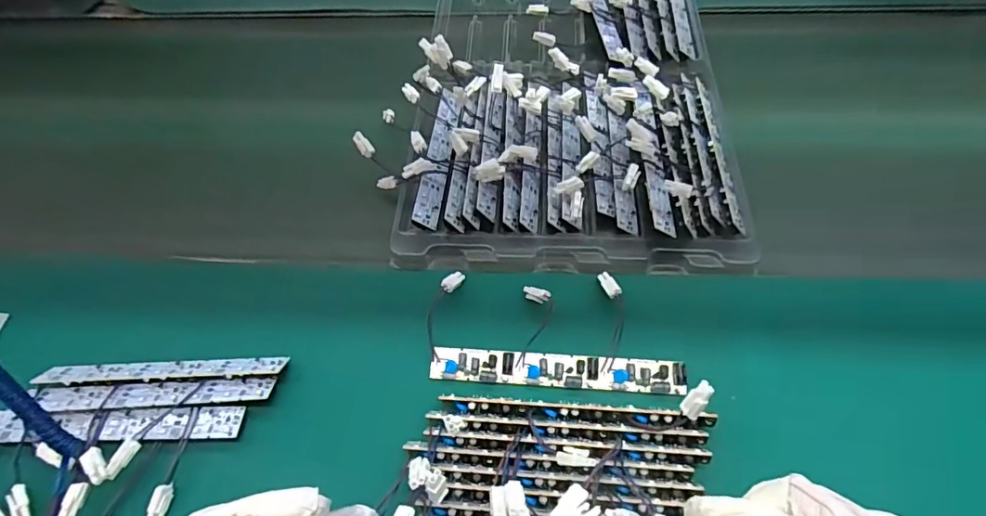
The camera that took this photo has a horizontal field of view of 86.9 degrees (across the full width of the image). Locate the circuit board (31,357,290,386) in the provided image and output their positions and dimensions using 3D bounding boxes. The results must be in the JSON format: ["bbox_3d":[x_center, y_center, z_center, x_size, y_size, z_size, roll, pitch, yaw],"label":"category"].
[{"bbox_3d":[-0.259,0.087,0.410,0.189,0.010,0.019,-2,56,2],"label":"circuit board"}]

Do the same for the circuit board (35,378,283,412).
[{"bbox_3d":[-0.261,0.105,0.397,0.183,0.009,0.025,-3,38,1],"label":"circuit board"}]

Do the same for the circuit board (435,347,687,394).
[{"bbox_3d":[0.048,0.085,0.395,0.189,0.006,0.025,3,77,5],"label":"circuit board"}]

